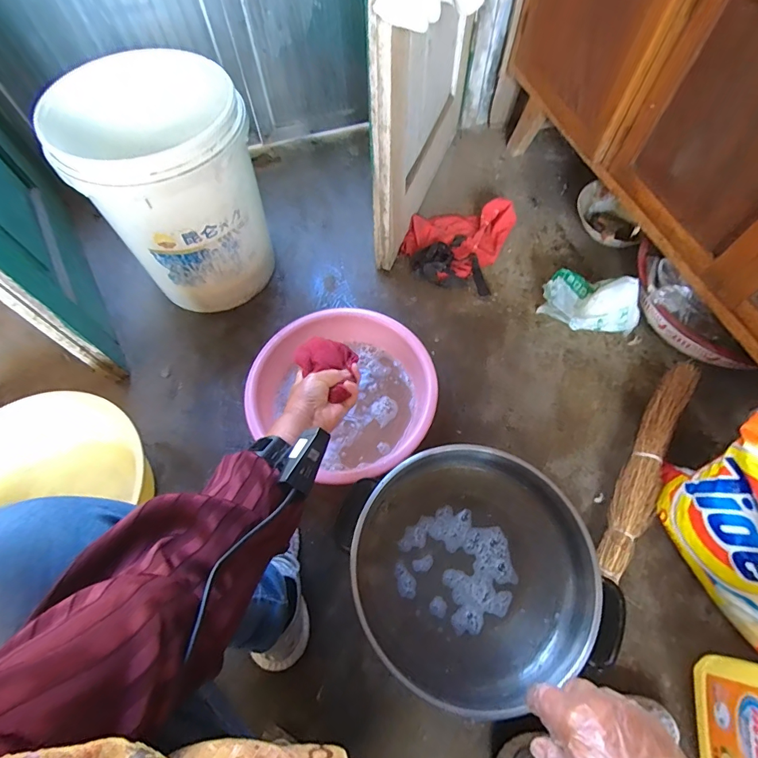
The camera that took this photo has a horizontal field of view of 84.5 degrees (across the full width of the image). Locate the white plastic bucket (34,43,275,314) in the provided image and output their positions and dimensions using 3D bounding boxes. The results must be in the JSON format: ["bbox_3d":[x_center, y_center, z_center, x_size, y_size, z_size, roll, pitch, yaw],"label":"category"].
[{"bbox_3d":[-0.393,-0.378,0.831,0.301,0.360,0.368,-23,66,-10],"label":"white plastic bucket"}]

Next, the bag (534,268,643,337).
[{"bbox_3d":[0.431,-0.163,0.853,0.171,0.112,0.126,-4,64,-1],"label":"bag"}]

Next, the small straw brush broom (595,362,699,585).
[{"bbox_3d":[0.462,0.146,0.721,0.063,0.072,0.420,27,68,13],"label":"small straw brush broom"}]

